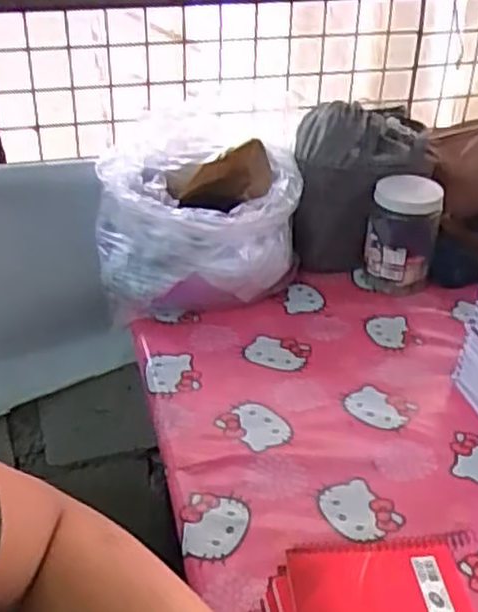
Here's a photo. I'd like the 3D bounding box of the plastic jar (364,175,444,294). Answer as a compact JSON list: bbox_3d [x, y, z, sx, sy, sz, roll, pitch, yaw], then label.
[{"bbox_3d":[0.245,-0.106,1.114,0.099,0.155,0.087,12,36,16],"label":"plastic jar"}]

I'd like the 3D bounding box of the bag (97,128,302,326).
[{"bbox_3d":[-0.059,-0.125,1.082,0.285,0.207,0.204,-1,34,-3],"label":"bag"}]

